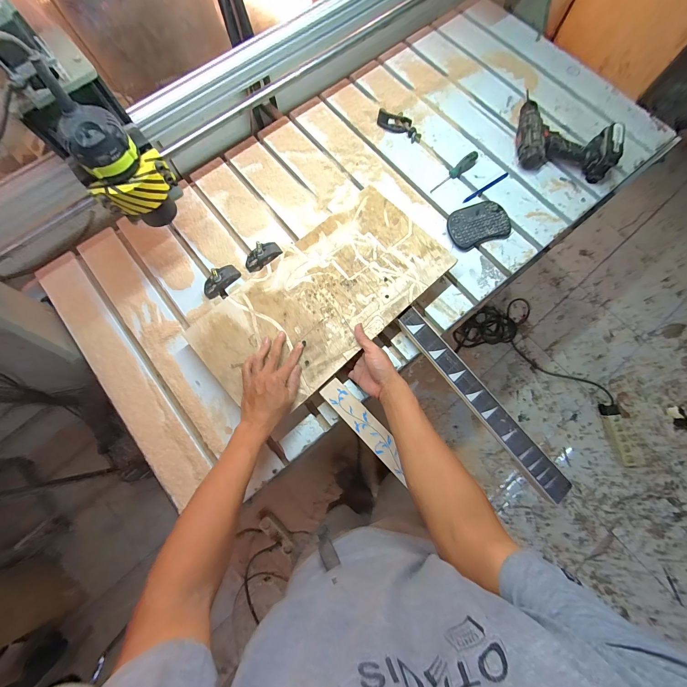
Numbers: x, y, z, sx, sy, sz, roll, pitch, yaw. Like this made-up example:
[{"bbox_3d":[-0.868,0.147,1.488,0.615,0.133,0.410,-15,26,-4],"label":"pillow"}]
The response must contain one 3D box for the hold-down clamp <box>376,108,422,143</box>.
[{"bbox_3d":[0.145,-0.557,0.736,0.121,0.027,0.044,28,79,7],"label":"hold-down clamp"}]

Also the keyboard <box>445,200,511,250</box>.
[{"bbox_3d":[0.309,-0.274,0.672,0.140,0.021,0.096,-20,78,-3],"label":"keyboard"}]

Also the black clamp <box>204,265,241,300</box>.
[{"bbox_3d":[-0.267,-0.135,0.630,0.089,0.046,0.039,-40,80,-7],"label":"black clamp"}]

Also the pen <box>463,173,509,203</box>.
[{"bbox_3d":[0.345,-0.378,0.703,0.137,0.006,0.010,-33,79,-6],"label":"pen"}]

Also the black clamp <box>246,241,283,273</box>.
[{"bbox_3d":[-0.181,-0.197,0.646,0.086,0.050,0.030,-37,80,-7],"label":"black clamp"}]

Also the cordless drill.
[{"bbox_3d":[0.529,-0.495,0.692,0.211,0.077,0.176,13,78,4],"label":"cordless drill"}]

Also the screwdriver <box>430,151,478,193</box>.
[{"bbox_3d":[0.272,-0.419,0.706,0.145,0.026,0.025,-38,80,-7],"label":"screwdriver"}]

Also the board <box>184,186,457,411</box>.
[{"bbox_3d":[-0.039,-0.095,0.583,0.499,0.007,0.256,-42,80,-8],"label":"board"}]

